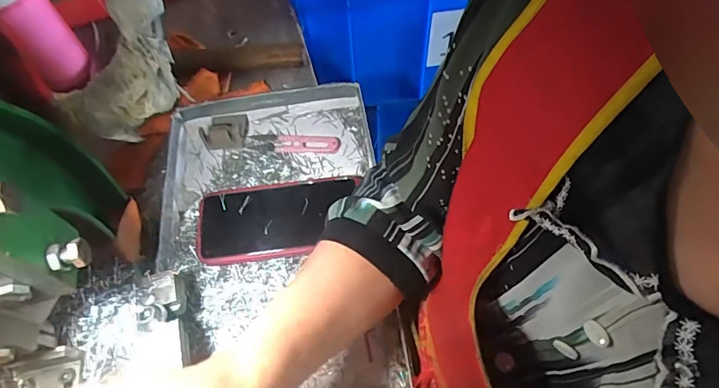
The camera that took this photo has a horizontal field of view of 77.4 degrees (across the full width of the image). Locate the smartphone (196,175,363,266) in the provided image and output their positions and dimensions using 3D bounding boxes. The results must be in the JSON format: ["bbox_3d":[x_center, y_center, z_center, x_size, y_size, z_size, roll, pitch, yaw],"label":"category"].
[{"bbox_3d":[-0.080,0.022,0.445,0.153,0.018,0.084,-6,64,-3],"label":"smartphone"}]

